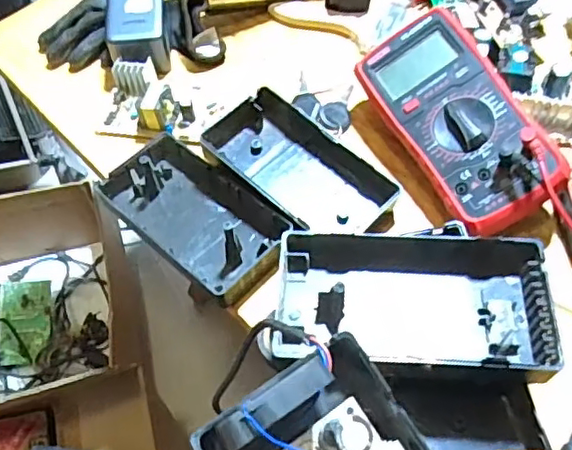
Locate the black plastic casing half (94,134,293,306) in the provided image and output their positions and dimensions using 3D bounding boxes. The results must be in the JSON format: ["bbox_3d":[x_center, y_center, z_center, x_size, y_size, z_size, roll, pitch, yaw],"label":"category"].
[{"bbox_3d":[-0.073,-0.007,0.483,0.157,0.029,0.078,38,67,25],"label":"black plastic casing half"}]

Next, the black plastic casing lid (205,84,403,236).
[{"bbox_3d":[0.006,-0.046,0.495,0.162,0.035,0.080,37,67,25],"label":"black plastic casing lid"}]

